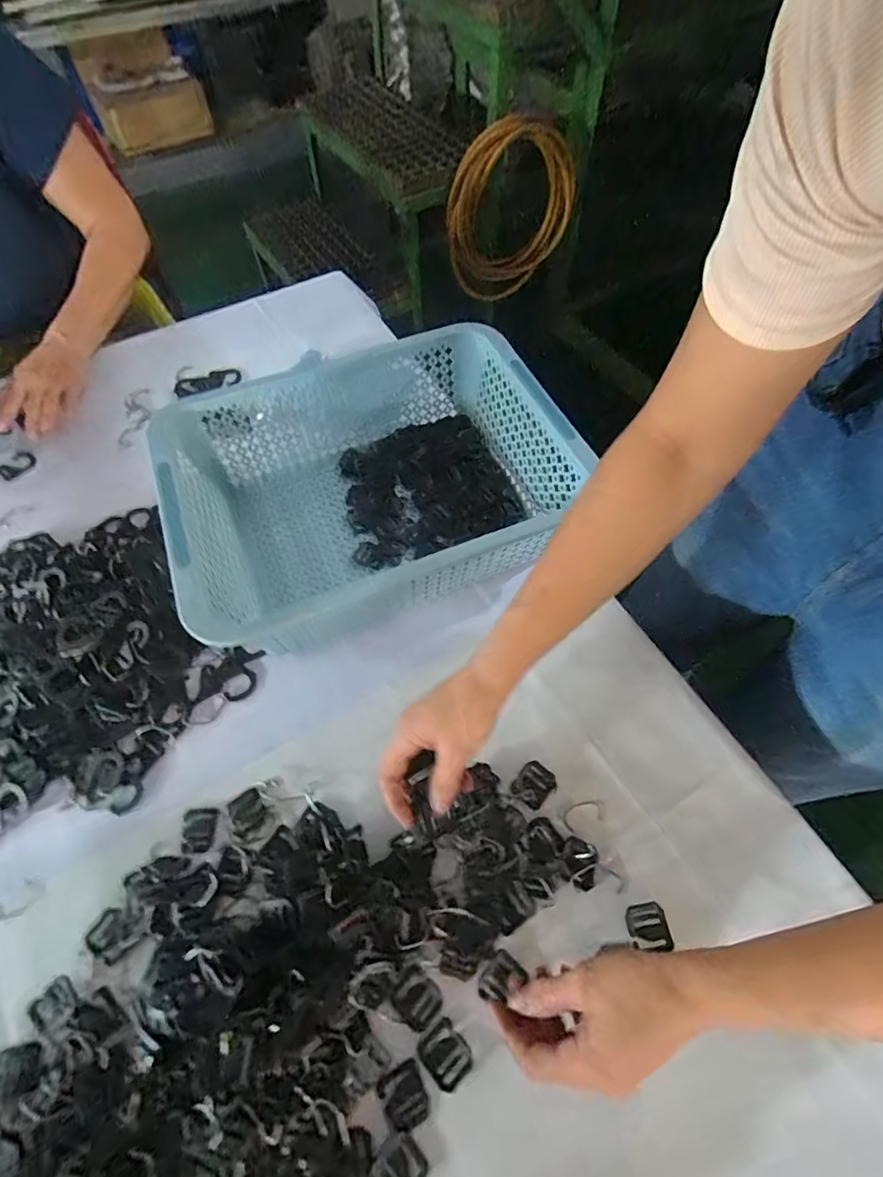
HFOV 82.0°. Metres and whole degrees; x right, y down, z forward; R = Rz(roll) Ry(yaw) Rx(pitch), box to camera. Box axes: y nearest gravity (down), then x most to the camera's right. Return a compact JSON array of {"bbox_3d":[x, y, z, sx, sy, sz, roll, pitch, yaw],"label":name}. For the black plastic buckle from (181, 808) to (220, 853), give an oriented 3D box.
[{"bbox_3d":[-0.206,0.205,0.430,0.027,0.004,0.034,-3,61,-1],"label":"black plastic buckle"}]

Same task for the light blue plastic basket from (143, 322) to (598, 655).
[{"bbox_3d":[-0.067,-0.103,0.533,0.382,0.115,0.286,-21,63,-10],"label":"light blue plastic basket"}]

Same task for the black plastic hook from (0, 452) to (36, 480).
[{"bbox_3d":[-0.520,-0.151,0.622,0.030,0.006,0.042,33,66,19],"label":"black plastic hook"}]

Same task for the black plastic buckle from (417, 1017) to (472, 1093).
[{"bbox_3d":[0.002,0.328,0.357,0.030,0.004,0.034,-36,66,-17],"label":"black plastic buckle"}]

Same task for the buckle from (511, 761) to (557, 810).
[{"bbox_3d":[0.081,0.171,0.443,0.030,0.006,0.035,36,67,19],"label":"buckle"}]

